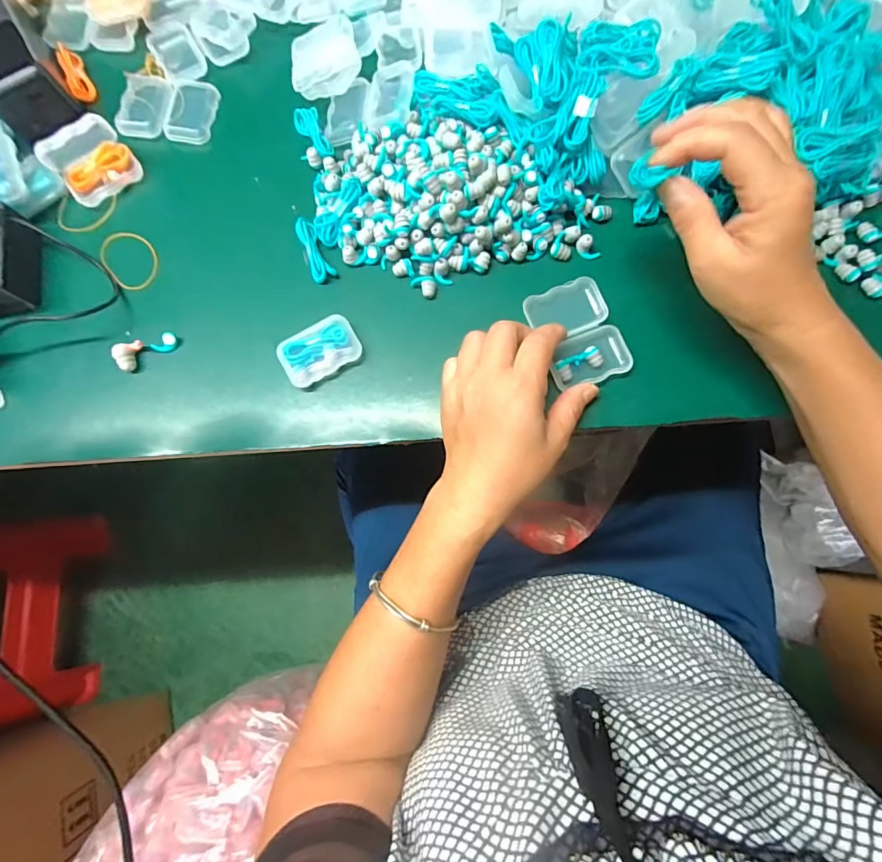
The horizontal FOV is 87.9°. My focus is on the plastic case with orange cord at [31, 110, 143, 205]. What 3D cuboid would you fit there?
[{"bbox_3d":[-0.269,-0.208,0.348,0.054,0.047,0.038,-37,79,-6],"label":"plastic case with orange cord"}]

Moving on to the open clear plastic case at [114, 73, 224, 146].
[{"bbox_3d":[-0.223,-0.265,0.375,0.072,0.010,0.060,6,78,3],"label":"open clear plastic case"}]

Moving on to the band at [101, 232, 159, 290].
[{"bbox_3d":[-0.239,-0.132,0.352,0.037,0.004,0.052,-39,86,-16],"label":"band"}]

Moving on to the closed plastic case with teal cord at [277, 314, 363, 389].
[{"bbox_3d":[-0.086,-0.057,0.326,0.054,0.012,0.037,-31,79,-4],"label":"closed plastic case with teal cord"}]

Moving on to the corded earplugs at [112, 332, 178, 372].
[{"bbox_3d":[-0.214,-0.060,0.330,0.042,0.014,0.016,-29,79,-4],"label":"corded earplugs"}]

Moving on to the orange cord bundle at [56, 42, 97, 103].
[{"bbox_3d":[-0.305,-0.298,0.382,0.014,0.015,0.052,-25,78,-3],"label":"orange cord bundle"}]

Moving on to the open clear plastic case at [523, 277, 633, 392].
[{"bbox_3d":[0.097,-0.069,0.325,0.055,0.016,0.073,-21,85,-1],"label":"open clear plastic case"}]

